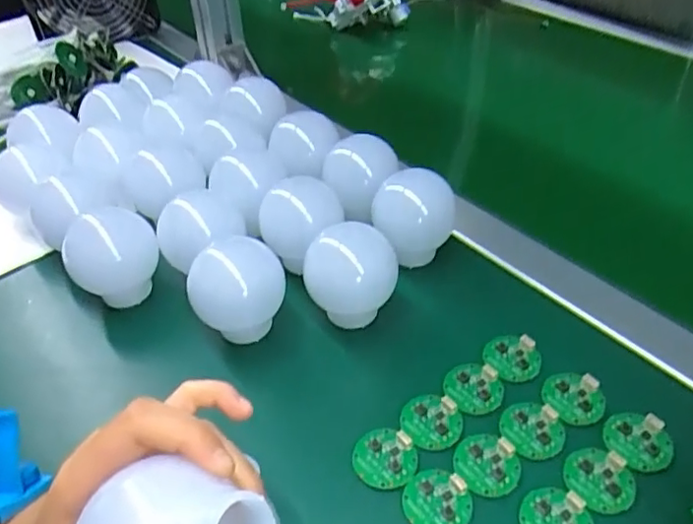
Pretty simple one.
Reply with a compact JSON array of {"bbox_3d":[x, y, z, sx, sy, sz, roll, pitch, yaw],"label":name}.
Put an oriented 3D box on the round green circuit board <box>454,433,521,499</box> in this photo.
[{"bbox_3d":[0.077,0.109,0.319,0.033,0.004,0.034,-3,44,3],"label":"round green circuit board"}]

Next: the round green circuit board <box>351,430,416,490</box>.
[{"bbox_3d":[0.021,0.107,0.324,0.033,0.004,0.034,-3,44,3],"label":"round green circuit board"}]

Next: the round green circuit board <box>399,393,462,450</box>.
[{"bbox_3d":[0.049,0.091,0.339,0.033,0.004,0.035,-3,44,3],"label":"round green circuit board"}]

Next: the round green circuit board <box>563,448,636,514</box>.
[{"bbox_3d":[0.134,0.113,0.310,0.034,0.004,0.033,-3,44,3],"label":"round green circuit board"}]

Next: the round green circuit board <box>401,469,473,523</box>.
[{"bbox_3d":[0.047,0.124,0.305,0.034,0.004,0.034,-3,44,3],"label":"round green circuit board"}]

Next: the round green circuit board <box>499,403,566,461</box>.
[{"bbox_3d":[0.105,0.094,0.332,0.034,0.005,0.033,-3,44,3],"label":"round green circuit board"}]

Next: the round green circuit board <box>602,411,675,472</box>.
[{"bbox_3d":[0.161,0.097,0.324,0.032,0.005,0.034,-3,44,3],"label":"round green circuit board"}]

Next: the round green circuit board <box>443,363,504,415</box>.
[{"bbox_3d":[0.078,0.076,0.357,0.033,0.004,0.034,-3,44,3],"label":"round green circuit board"}]

